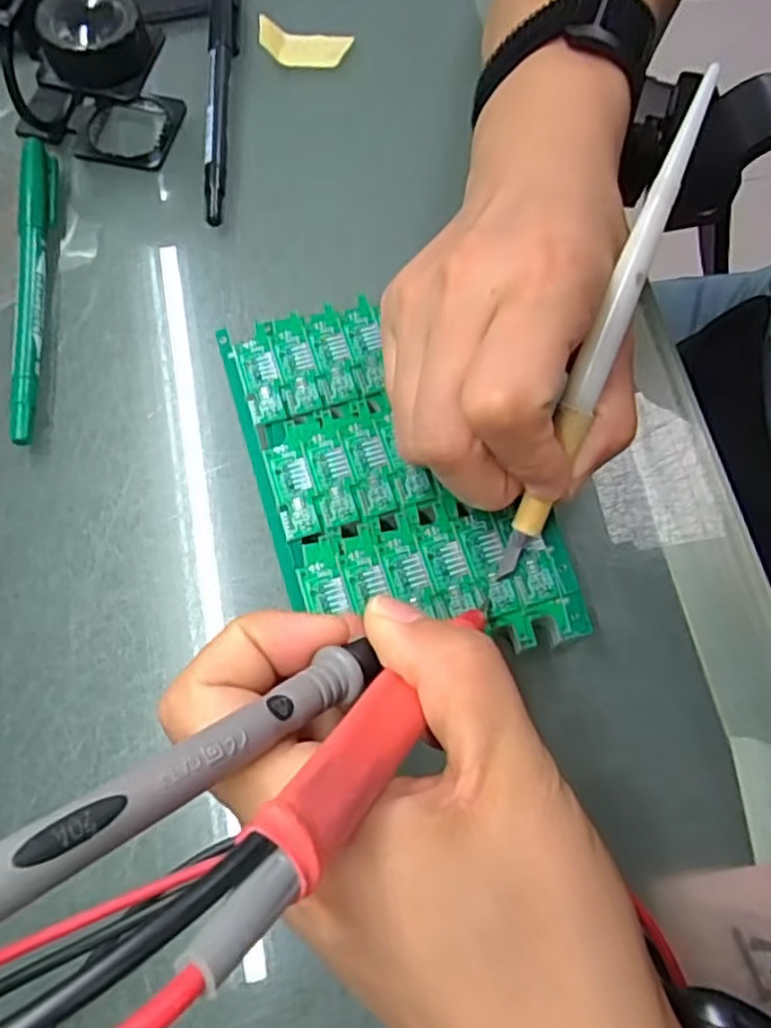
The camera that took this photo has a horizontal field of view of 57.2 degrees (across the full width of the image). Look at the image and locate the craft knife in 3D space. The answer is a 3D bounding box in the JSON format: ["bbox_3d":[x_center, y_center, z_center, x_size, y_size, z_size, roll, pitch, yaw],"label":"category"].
[{"bbox_3d":[0.063,-0.049,0.205,0.008,0.009,0.147,22,104,9],"label":"craft knife"}]

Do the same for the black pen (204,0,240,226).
[{"bbox_3d":[-0.074,-0.187,0.316,0.013,0.012,0.137,-4,69,-1],"label":"black pen"}]

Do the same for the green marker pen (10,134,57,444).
[{"bbox_3d":[-0.139,-0.093,0.282,0.012,0.011,0.143,-8,70,-2],"label":"green marker pen"}]

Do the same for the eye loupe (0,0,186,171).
[{"bbox_3d":[-0.122,-0.183,0.288,0.066,0.054,0.048,21,71,8],"label":"eye loupe"}]

